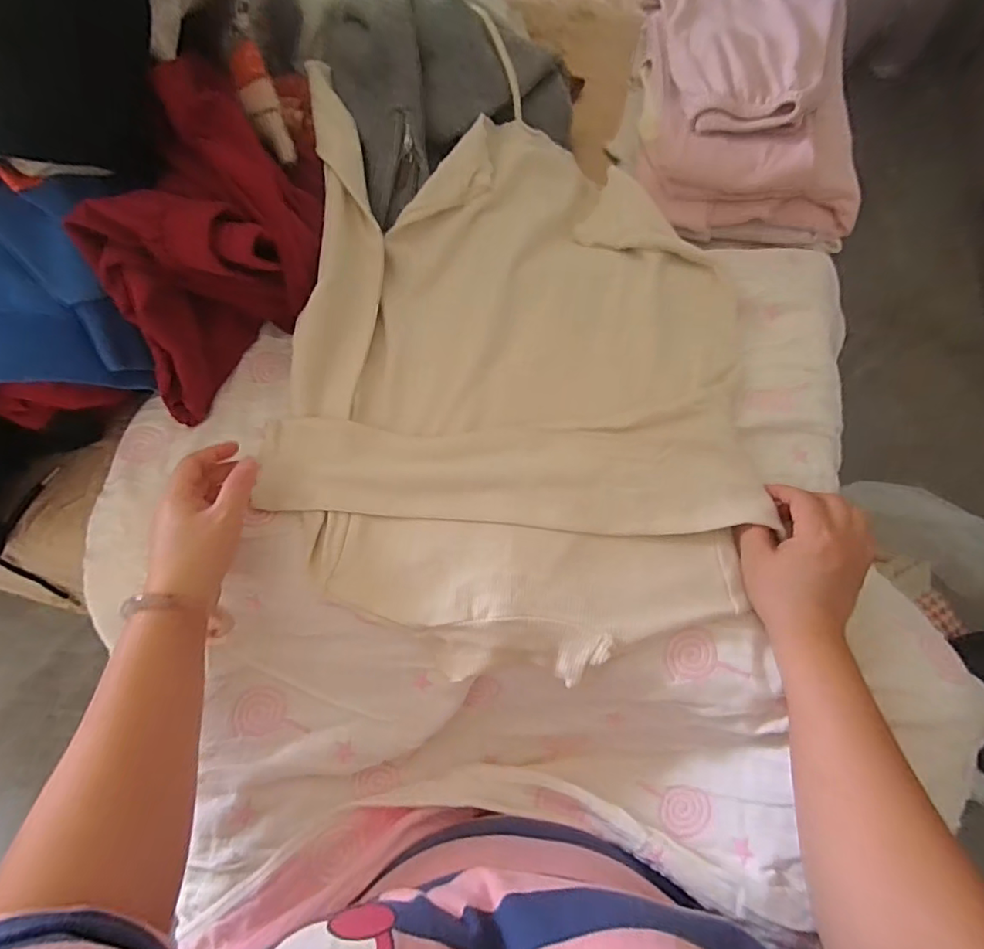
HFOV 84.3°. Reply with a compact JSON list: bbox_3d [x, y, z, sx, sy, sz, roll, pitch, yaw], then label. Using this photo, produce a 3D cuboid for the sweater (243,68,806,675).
[{"bbox_3d":[0.023,-0.113,0.483,0.406,0.084,0.478,9,67,7],"label":"sweater"}]

